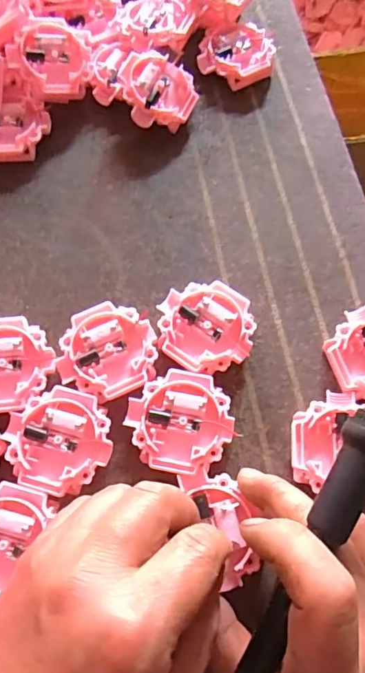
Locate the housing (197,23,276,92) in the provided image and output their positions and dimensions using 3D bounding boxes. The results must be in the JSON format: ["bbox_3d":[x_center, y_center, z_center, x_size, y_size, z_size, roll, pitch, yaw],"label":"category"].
[{"bbox_3d":[0.040,-0.203,0.346,0.051,0.016,0.048,0,69,1],"label":"housing"}]

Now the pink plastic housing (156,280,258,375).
[{"bbox_3d":[0.014,-0.004,0.272,0.052,0.014,0.051,0,69,1],"label":"pink plastic housing"}]

